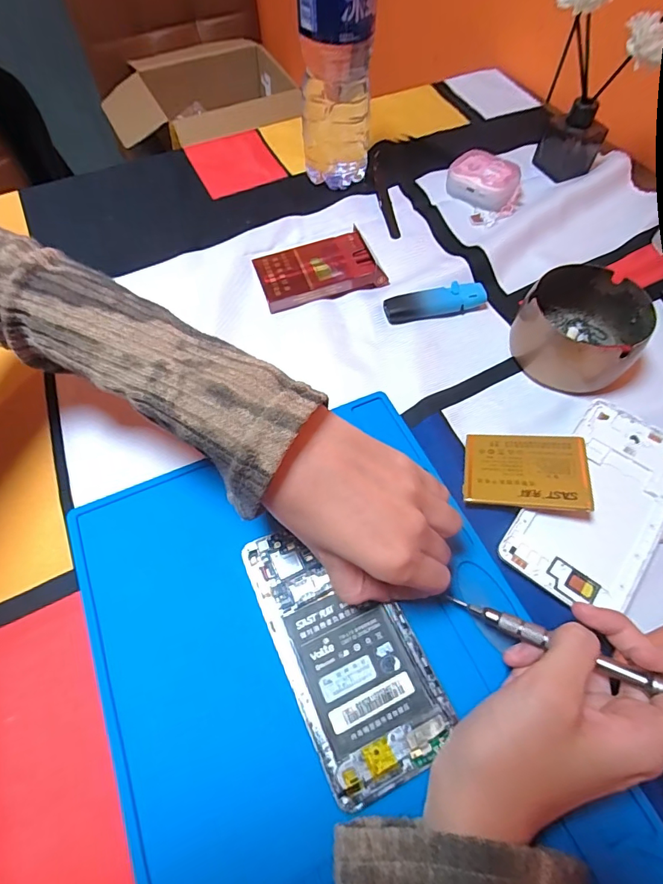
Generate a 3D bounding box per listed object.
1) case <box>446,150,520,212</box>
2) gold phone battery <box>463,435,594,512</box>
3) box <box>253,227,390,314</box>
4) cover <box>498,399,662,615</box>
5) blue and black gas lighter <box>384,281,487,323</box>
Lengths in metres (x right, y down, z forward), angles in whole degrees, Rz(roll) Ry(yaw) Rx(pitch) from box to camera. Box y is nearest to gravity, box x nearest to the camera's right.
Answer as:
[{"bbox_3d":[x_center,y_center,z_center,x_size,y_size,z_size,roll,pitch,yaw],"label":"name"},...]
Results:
[{"bbox_3d":[0.151,-0.259,0.455,0.067,0.028,0.046,26,64,15],"label":"case"},{"bbox_3d":[0.124,0.018,0.294,0.073,0.004,0.054,1,53,18],"label":"gold phone battery"},{"bbox_3d":[-0.012,-0.148,0.395,0.099,0.017,0.058,-16,61,-8],"label":"box"},{"bbox_3d":[0.171,0.038,0.289,0.072,0.009,0.144,36,67,19],"label":"cover"},{"bbox_3d":[0.086,-0.116,0.379,0.084,0.012,0.021,-12,61,-6],"label":"blue and black gas lighter"}]

